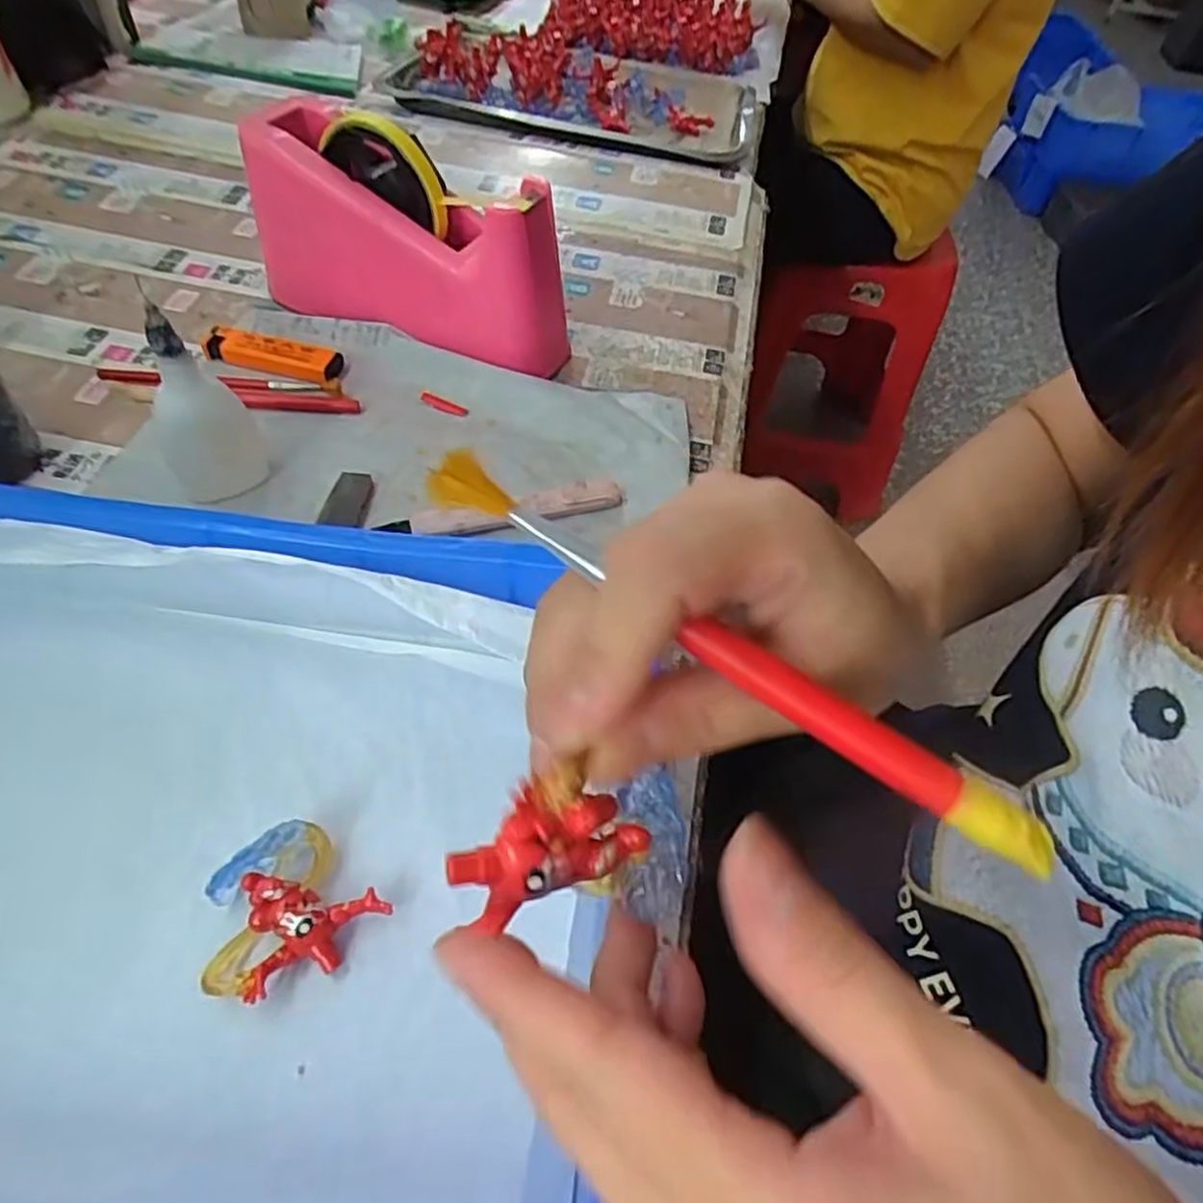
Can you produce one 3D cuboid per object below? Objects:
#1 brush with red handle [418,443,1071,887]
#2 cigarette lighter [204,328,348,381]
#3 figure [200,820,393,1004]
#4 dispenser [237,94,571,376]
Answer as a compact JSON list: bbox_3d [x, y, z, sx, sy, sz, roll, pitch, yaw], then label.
[{"bbox_3d":[0.027,0.012,0.148,0.143,0.009,0.008,33,56,2],"label":"brush with red handle"},{"bbox_3d":[-0.195,-0.147,0.436,0.079,0.013,0.020,13,53,4],"label":"cigarette lighter"},{"bbox_3d":[-0.112,0.107,0.255,0.052,0.021,0.054,3,53,-4],"label":"figure"},{"bbox_3d":[-0.112,-0.207,0.432,0.192,0.110,0.055,23,54,12],"label":"dispenser"}]

